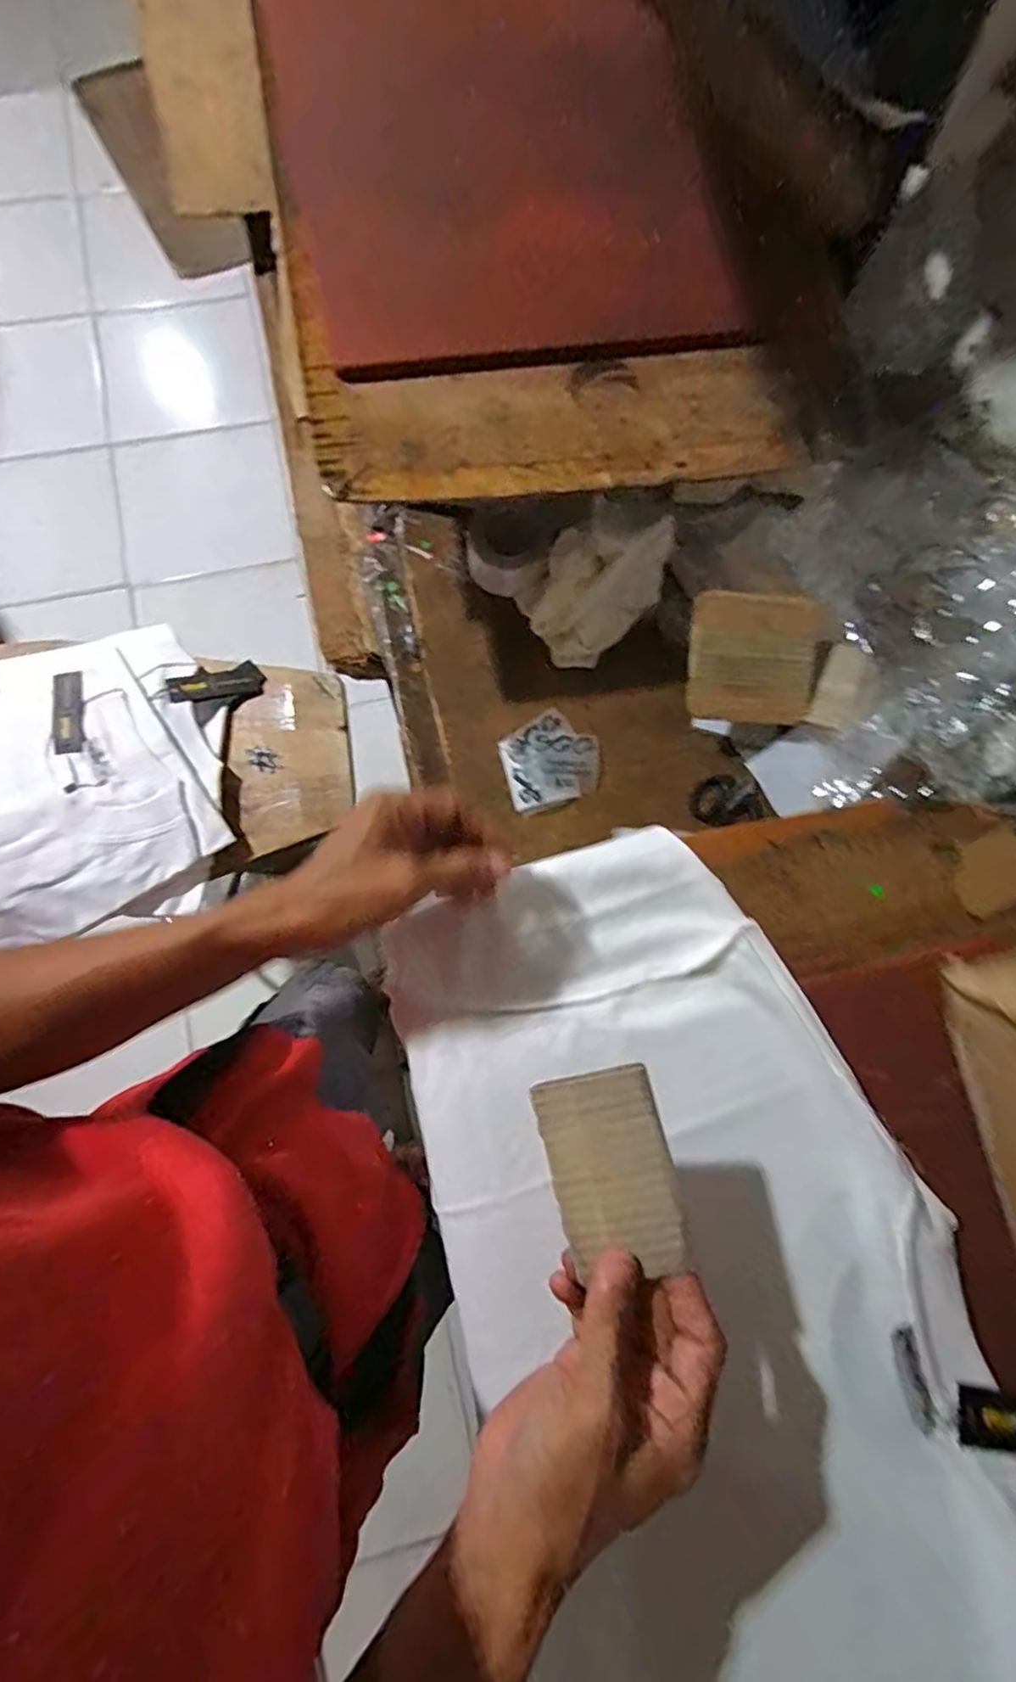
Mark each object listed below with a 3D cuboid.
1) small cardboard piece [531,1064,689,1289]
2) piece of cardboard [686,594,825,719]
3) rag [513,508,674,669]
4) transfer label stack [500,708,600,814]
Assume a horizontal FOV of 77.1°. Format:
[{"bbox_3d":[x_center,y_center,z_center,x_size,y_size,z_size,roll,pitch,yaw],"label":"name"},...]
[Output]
[{"bbox_3d":[0.048,0.156,0.301,0.057,0.004,0.089,-14,85,10],"label":"small cardboard piece"},{"bbox_3d":[0.216,-0.160,0.559,0.123,0.008,0.103,0,101,-11],"label":"piece of cardboard"},{"bbox_3d":[0.081,-0.220,0.572,0.127,0.091,0.085,-8,79,-5],"label":"rag"},{"bbox_3d":[0.038,-0.075,0.579,0.085,0.013,0.086,-15,80,-6],"label":"transfer label stack"}]

